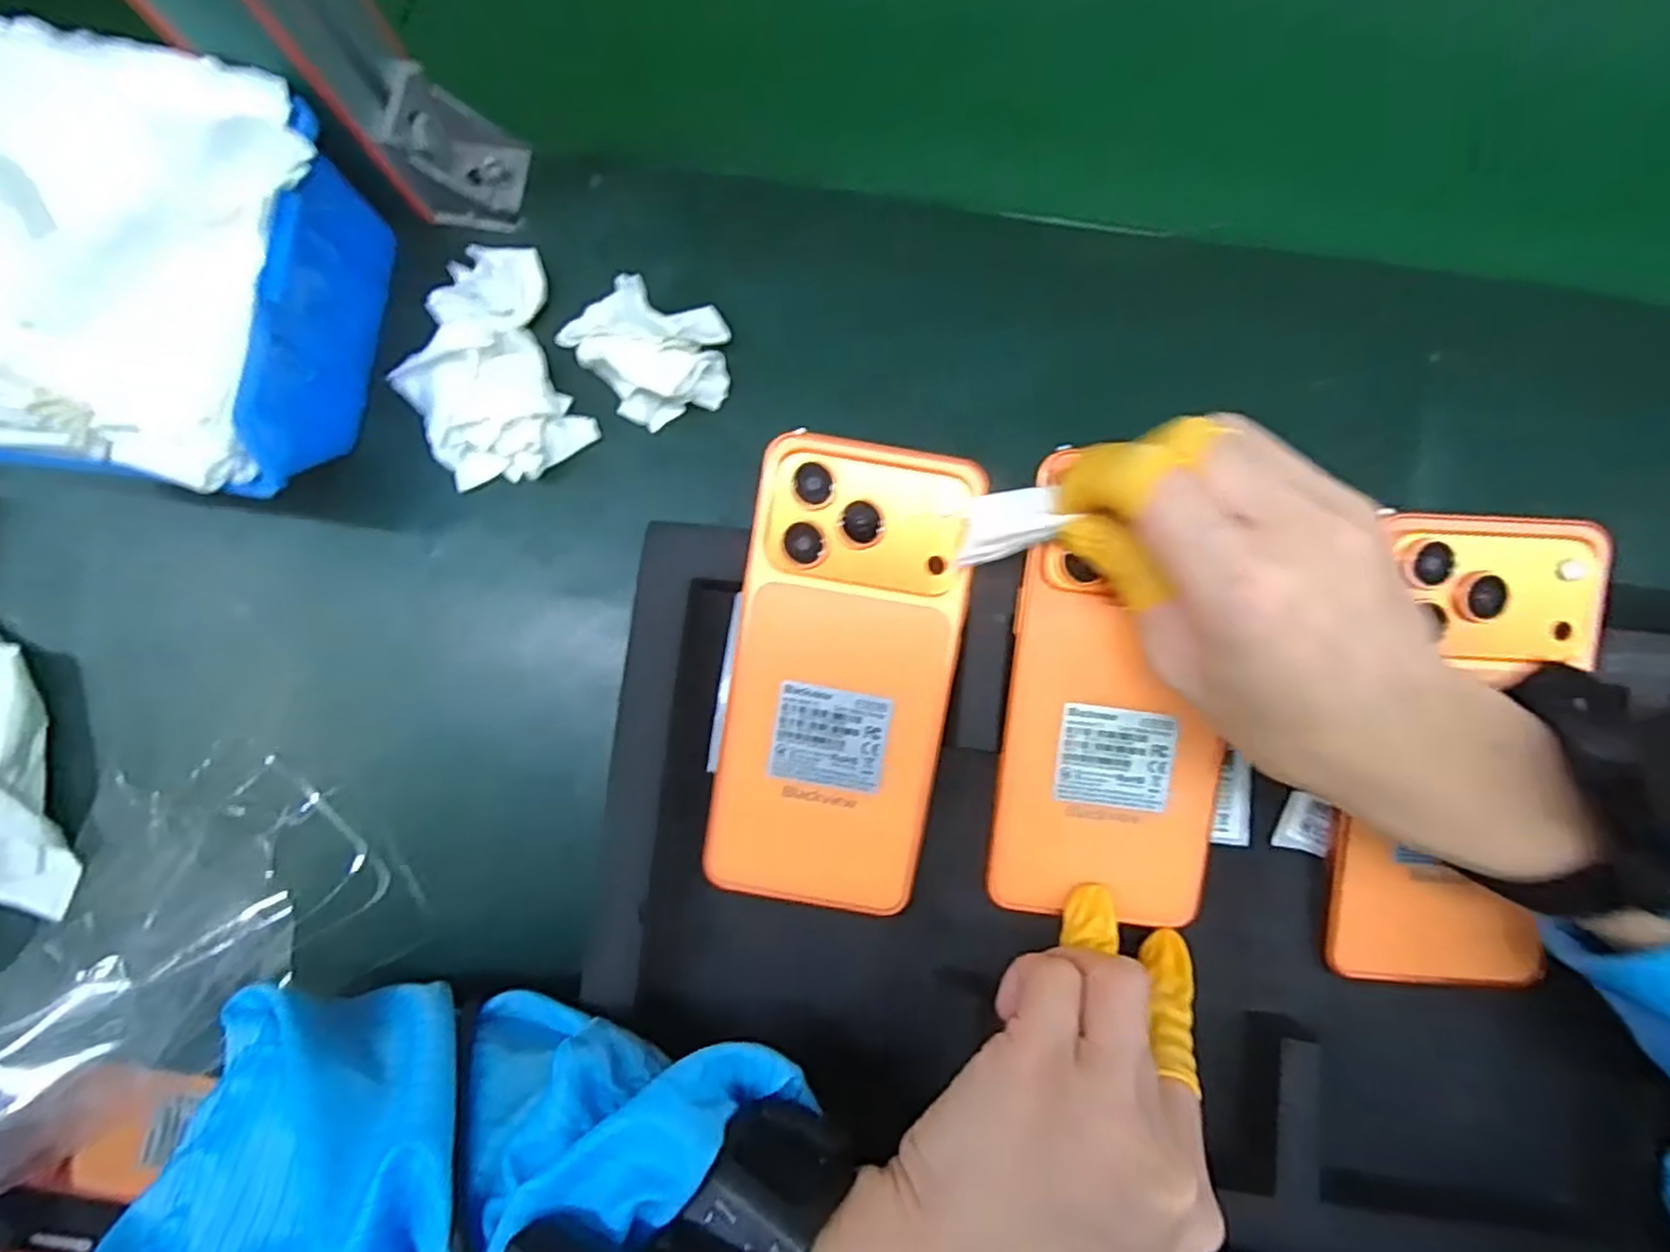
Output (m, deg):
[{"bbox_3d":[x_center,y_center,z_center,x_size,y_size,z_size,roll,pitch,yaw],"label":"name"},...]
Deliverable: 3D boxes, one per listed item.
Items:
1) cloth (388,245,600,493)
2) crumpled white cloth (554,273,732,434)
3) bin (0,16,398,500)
[{"bbox_3d":[-0.140,-0.104,0.296,0.064,0.023,0.088,-18,82,-4],"label":"cloth"},{"bbox_3d":[-0.073,-0.109,0.292,0.060,0.029,0.047,-18,82,-4],"label":"crumpled white cloth"},{"bbox_3d":[-0.243,-0.120,0.270,0.123,0.082,0.140,12,82,1],"label":"bin"}]

